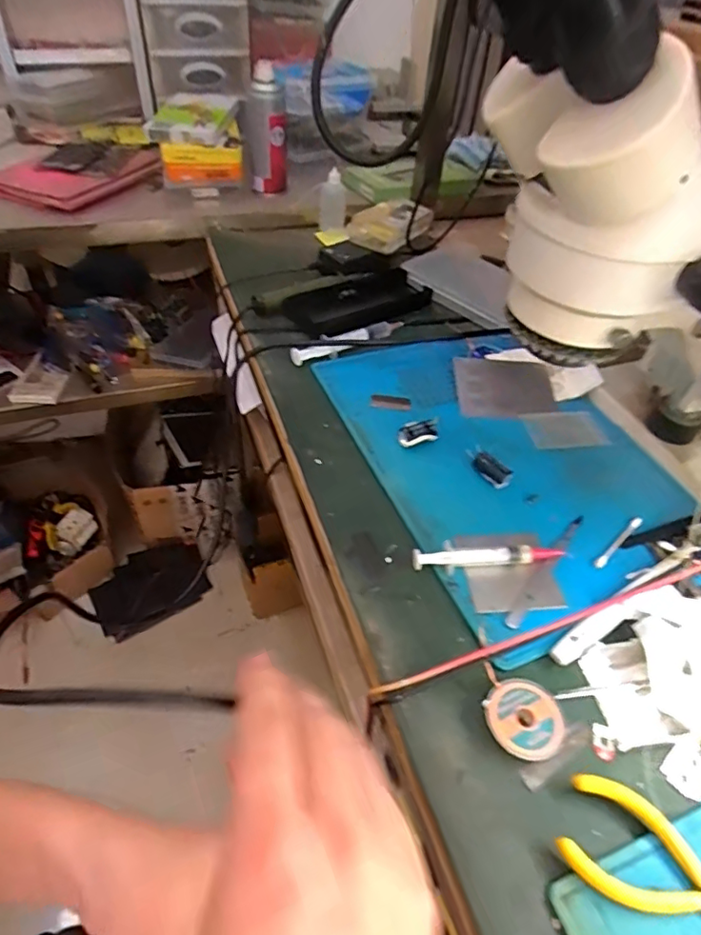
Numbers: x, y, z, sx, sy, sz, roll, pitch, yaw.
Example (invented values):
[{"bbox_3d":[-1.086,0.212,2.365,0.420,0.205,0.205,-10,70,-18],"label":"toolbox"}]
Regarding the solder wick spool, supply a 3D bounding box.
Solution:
[{"bbox_3d":[0.105,0.151,0.336,0.046,0.013,0.046,1,47,-1],"label":"solder wick spool"}]

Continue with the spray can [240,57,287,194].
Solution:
[{"bbox_3d":[-0.116,-0.456,0.760,0.061,0.140,0.050,-6,48,-7],"label":"spray can"}]

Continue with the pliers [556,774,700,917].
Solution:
[{"bbox_3d":[0.173,0.212,0.284,0.124,0.012,0.053,25,51,19],"label":"pliers"}]

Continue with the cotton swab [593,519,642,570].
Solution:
[{"bbox_3d":[0.214,0.060,0.442,0.072,0.004,0.007,-35,57,-29],"label":"cotton swab"}]

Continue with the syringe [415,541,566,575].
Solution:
[{"bbox_3d":[0.104,0.066,0.418,0.115,0.016,0.017,-5,47,-7],"label":"syringe"}]

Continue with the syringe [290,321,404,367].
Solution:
[{"bbox_3d":[0.001,-0.138,0.598,0.139,0.020,0.022,-25,53,-23],"label":"syringe"}]

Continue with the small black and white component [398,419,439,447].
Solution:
[{"bbox_3d":[0.060,-0.031,0.502,0.036,0.017,0.019,-18,50,-18],"label":"small black and white component"}]

